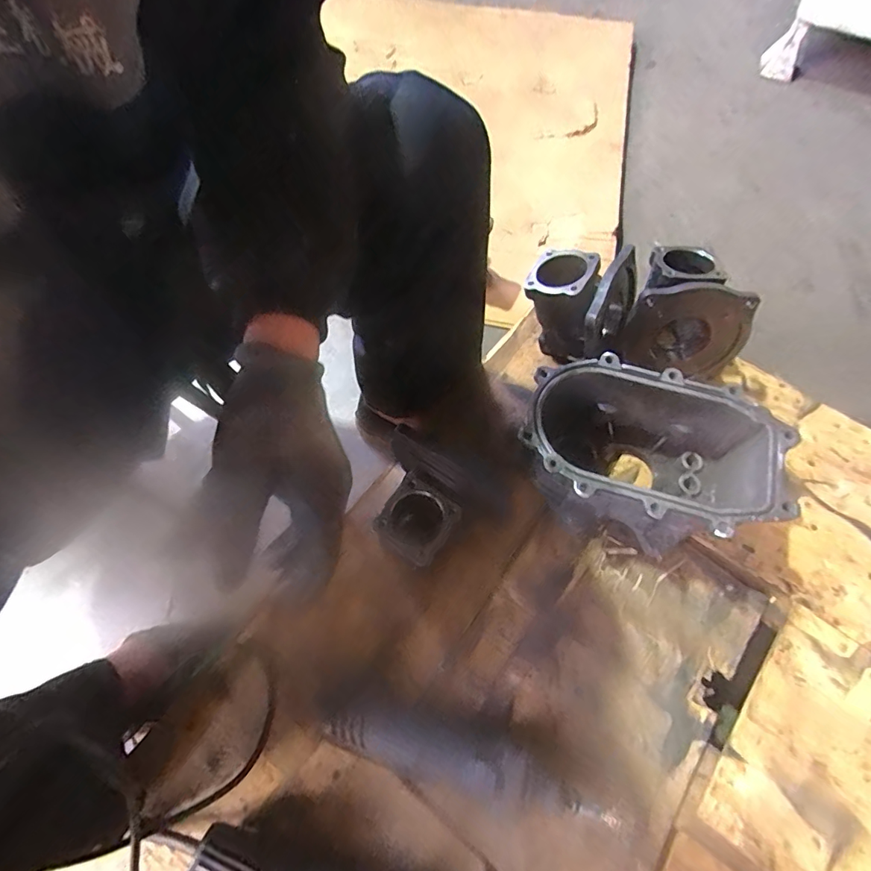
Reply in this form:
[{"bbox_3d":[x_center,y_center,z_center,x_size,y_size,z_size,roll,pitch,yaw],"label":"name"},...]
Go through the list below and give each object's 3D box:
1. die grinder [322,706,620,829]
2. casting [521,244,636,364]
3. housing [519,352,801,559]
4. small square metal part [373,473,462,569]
[{"bbox_3d":[0.029,0.310,0.457,0.278,0.057,0.059,14,66,6],"label":"die grinder"},{"bbox_3d":[0.194,-0.181,0.638,0.128,0.136,0.137,37,71,15],"label":"casting"},{"bbox_3d":[0.233,0.030,0.551,0.266,0.142,0.164,16,65,10],"label":"housing"},{"bbox_3d":[-0.020,0.084,0.465,0.066,0.016,0.073,32,69,14],"label":"small square metal part"}]

